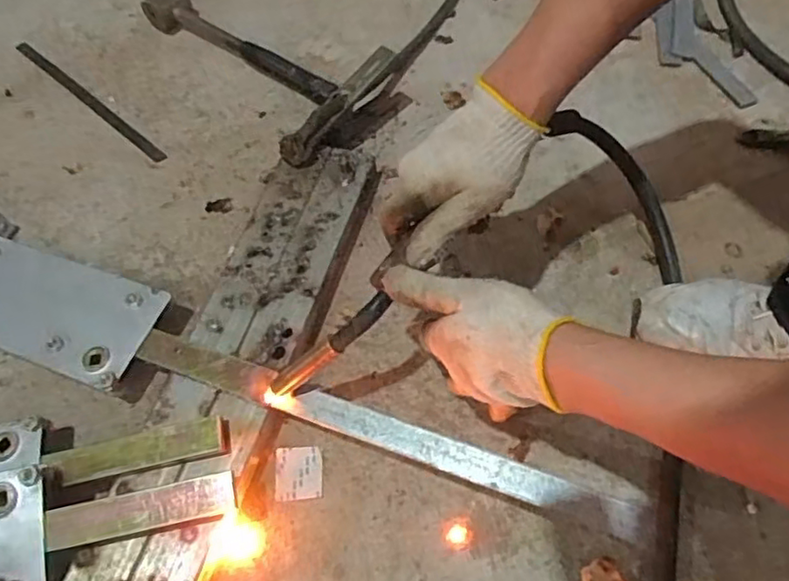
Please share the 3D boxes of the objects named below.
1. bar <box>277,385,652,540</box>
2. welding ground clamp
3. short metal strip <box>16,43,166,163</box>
[{"bbox_3d":[0.042,0.127,0.478,0.288,0.009,0.027,15,74,18],"label":"bar"},{"bbox_3d":[-0.055,-0.200,0.686,0.043,0.073,0.187,37,68,19],"label":"welding ground clamp"},{"bbox_3d":[-0.377,-0.236,0.759,0.290,0.011,0.018,37,61,19],"label":"short metal strip"}]

